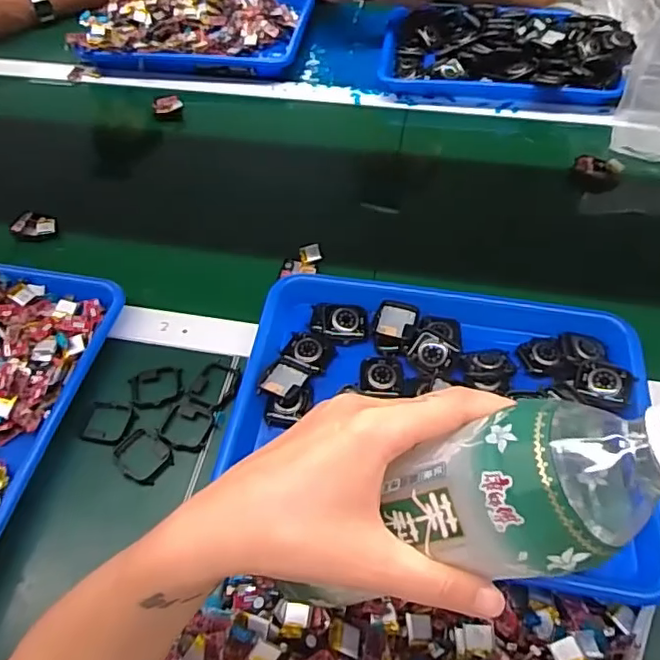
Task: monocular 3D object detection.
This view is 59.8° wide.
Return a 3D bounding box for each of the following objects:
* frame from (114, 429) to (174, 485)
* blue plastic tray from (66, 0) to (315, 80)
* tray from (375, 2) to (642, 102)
[{"bbox_3d":[-0.158,0.107,0.484,0.049,0.007,0.039,33,60,24],"label":"frame"},{"bbox_3d":[-0.214,-0.480,0.907,0.360,0.047,0.224,1,52,2],"label":"blue plastic tray"},{"bbox_3d":[0.237,-0.399,0.807,0.323,0.052,0.206,8,53,8],"label":"tray"}]

